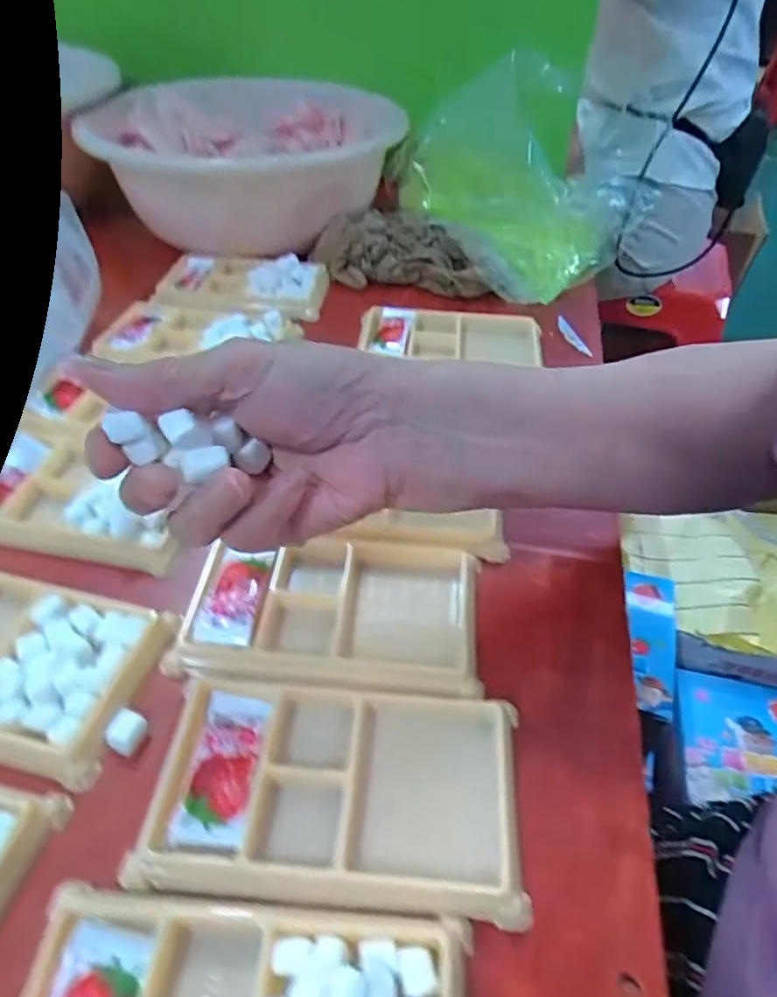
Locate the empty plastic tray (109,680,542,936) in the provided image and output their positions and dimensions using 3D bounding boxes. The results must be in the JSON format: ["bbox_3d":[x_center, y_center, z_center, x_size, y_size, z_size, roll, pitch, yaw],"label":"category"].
[{"bbox_3d":[-0.019,0.106,0.232,0.135,0.010,0.078,6,46,2],"label":"empty plastic tray"}]

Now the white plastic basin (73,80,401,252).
[{"bbox_3d":[-0.128,-0.300,0.558,0.252,0.089,0.244,7,46,2],"label":"white plastic basin"}]

